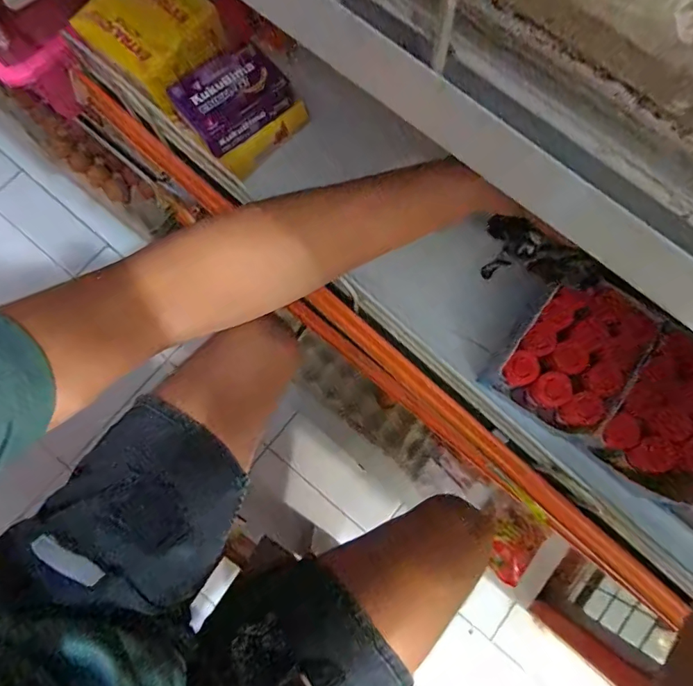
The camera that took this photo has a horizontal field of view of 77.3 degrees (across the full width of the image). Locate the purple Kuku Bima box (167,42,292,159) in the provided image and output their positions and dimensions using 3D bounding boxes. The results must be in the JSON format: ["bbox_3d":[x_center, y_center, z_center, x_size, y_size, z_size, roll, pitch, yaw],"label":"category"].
[{"bbox_3d":[-0.098,-0.210,0.367,0.086,0.024,0.066,-36,81,-8],"label":"purple Kuku Bima box"}]

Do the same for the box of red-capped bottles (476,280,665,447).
[{"bbox_3d":[0.168,0.008,0.329,0.085,0.041,0.107,38,80,6],"label":"box of red-capped bottles"}]

